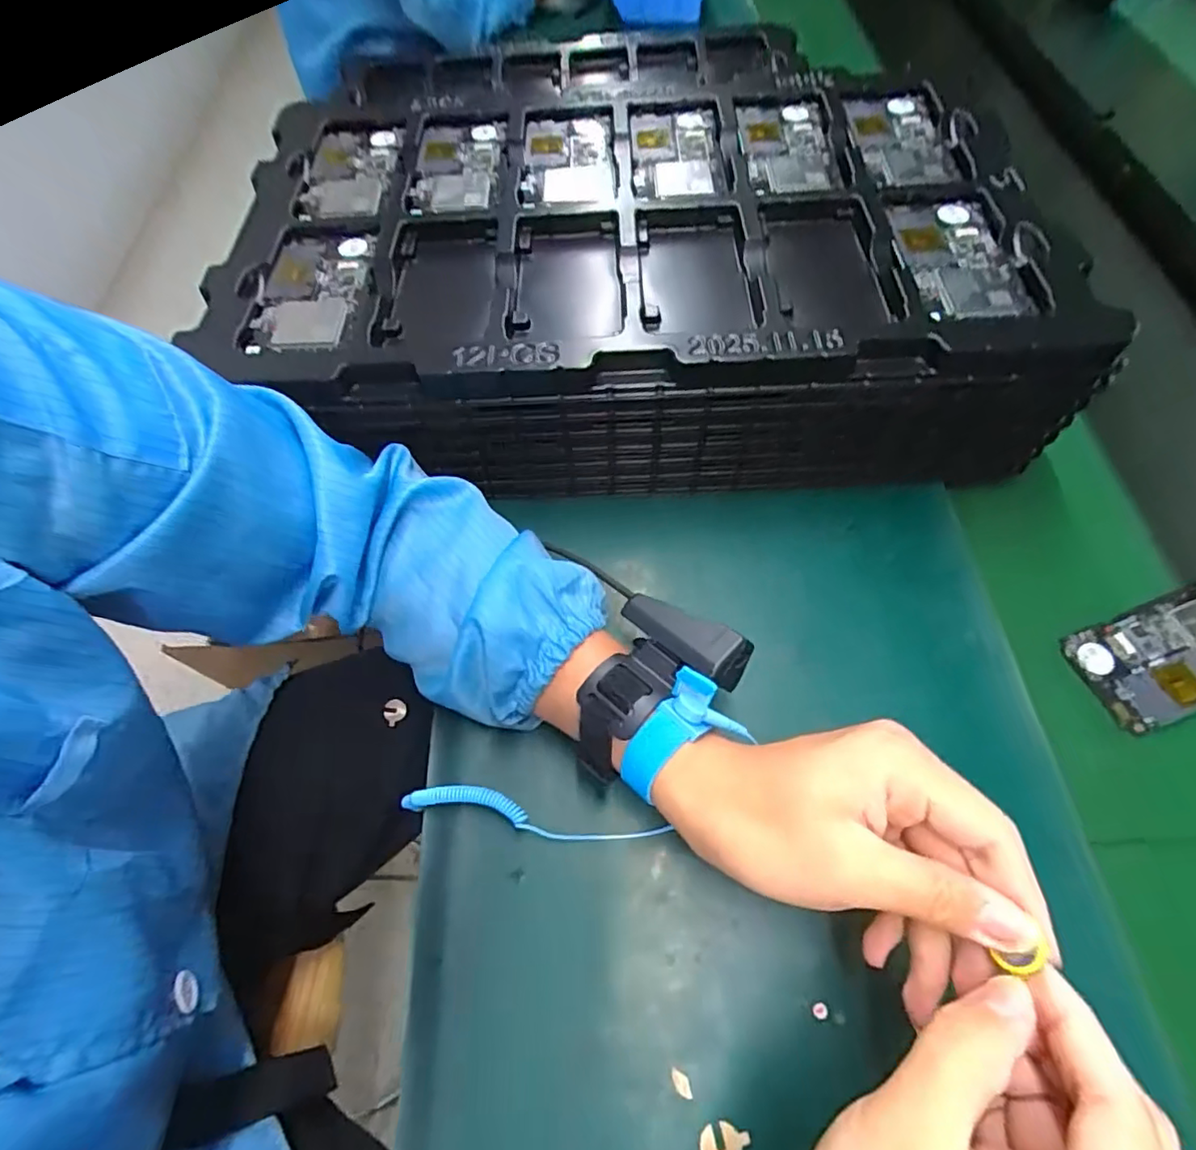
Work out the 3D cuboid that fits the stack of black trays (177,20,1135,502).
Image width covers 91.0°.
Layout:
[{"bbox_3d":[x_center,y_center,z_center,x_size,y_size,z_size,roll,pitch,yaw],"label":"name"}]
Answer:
[{"bbox_3d":[0.026,-0.228,0.464,0.546,0.133,0.324,-1,62,-1],"label":"stack of black trays"}]

